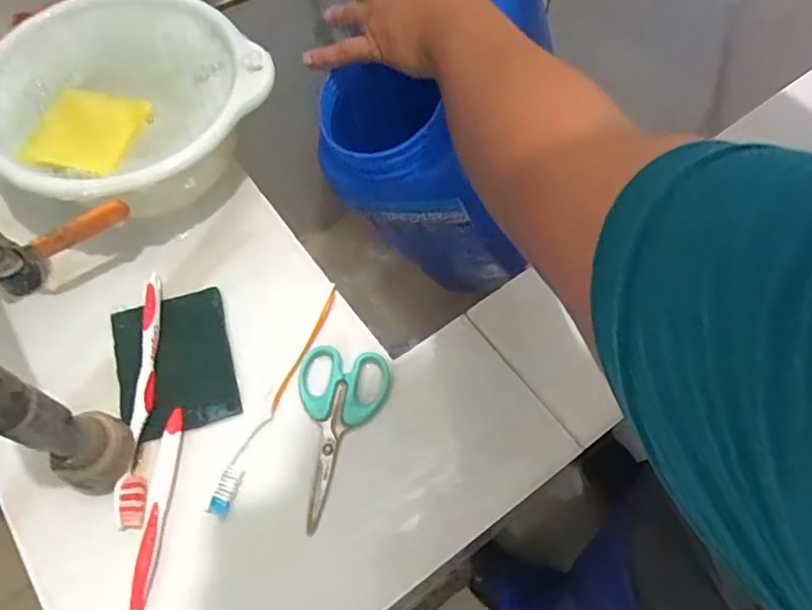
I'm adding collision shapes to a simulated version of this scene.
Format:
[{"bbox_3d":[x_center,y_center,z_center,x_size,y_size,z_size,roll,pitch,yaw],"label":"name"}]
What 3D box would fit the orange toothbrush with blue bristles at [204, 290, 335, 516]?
[{"bbox_3d":[-0.091,0.060,0.421,0.015,0.009,0.175,19,65,10],"label":"orange toothbrush with blue bristles"}]

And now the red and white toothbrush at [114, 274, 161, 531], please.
[{"bbox_3d":[-0.182,0.058,0.414,0.017,0.009,0.178,-5,64,-2],"label":"red and white toothbrush"}]

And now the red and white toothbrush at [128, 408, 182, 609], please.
[{"bbox_3d":[-0.159,0.156,0.370,0.012,0.010,0.185,2,64,1],"label":"red and white toothbrush"}]

